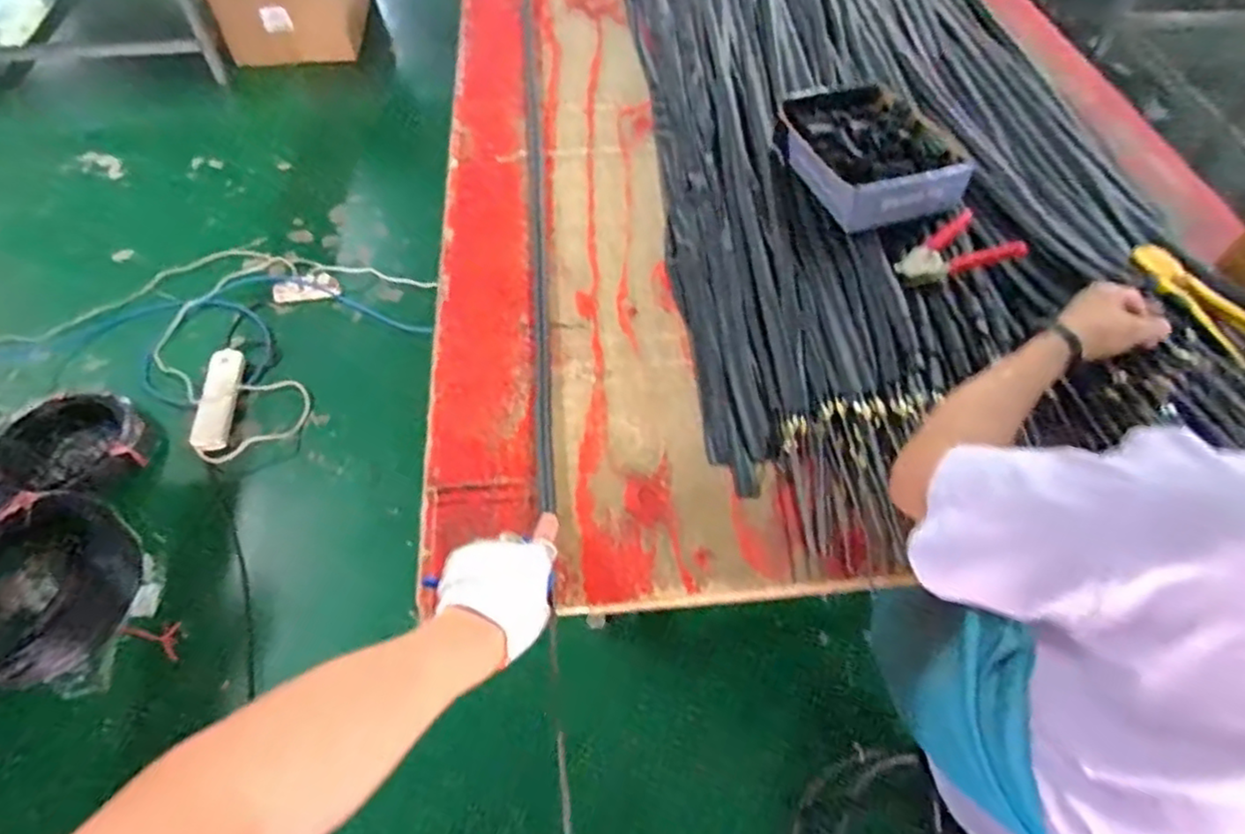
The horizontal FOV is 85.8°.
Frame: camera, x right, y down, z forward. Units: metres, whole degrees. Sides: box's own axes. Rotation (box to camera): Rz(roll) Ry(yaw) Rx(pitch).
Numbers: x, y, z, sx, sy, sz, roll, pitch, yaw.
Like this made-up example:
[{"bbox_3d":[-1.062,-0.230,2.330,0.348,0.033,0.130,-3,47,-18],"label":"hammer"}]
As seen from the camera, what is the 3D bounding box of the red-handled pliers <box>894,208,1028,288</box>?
[{"bbox_3d":[0.448,-0.213,0.885,0.154,0.039,0.110,-32,62,-20],"label":"red-handled pliers"}]

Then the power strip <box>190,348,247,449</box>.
[{"bbox_3d":[-1.024,-0.049,1.704,0.086,0.031,0.311,-6,56,-5],"label":"power strip"}]

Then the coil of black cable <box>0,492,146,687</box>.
[{"bbox_3d":[-1.214,0.334,1.341,0.395,0.097,0.379,0,56,-1],"label":"coil of black cable"}]

